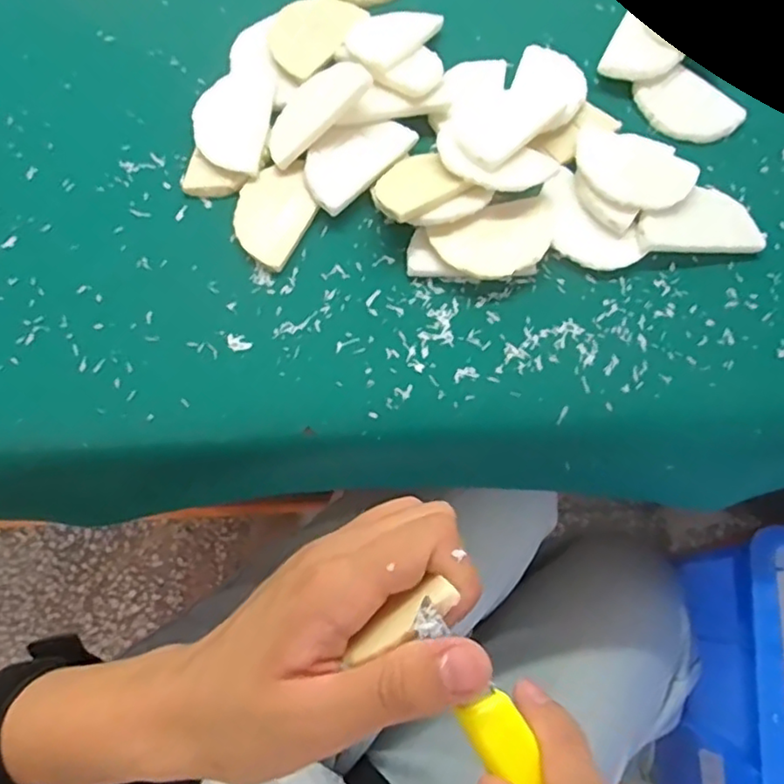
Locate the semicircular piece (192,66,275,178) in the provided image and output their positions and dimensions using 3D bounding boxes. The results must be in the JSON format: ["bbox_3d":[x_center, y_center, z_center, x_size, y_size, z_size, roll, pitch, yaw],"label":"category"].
[{"bbox_3d":[-0.094,-0.161,0.375,0.044,0.008,0.071,8,75,3],"label":"semicircular piece"}]

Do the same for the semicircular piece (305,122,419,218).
[{"bbox_3d":[-0.020,-0.133,0.361,0.067,0.007,0.036,-41,78,-10],"label":"semicircular piece"}]

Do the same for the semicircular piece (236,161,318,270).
[{"bbox_3d":[-0.066,-0.102,0.357,0.043,0.008,0.059,26,76,7],"label":"semicircular piece"}]

